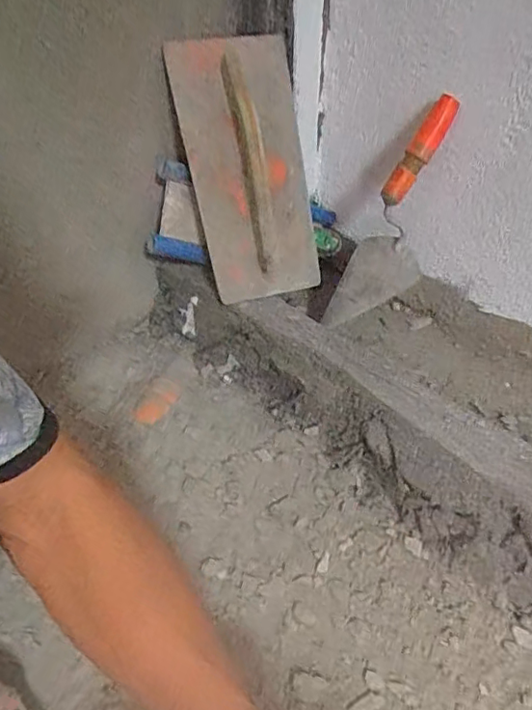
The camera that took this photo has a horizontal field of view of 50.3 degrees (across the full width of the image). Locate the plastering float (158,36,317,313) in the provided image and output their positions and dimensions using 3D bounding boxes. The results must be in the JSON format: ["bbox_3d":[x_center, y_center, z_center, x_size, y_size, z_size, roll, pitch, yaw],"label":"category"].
[{"bbox_3d":[-0.018,-0.234,0.727,0.151,0.323,0.067,-18,17,-18],"label":"plastering float"}]

